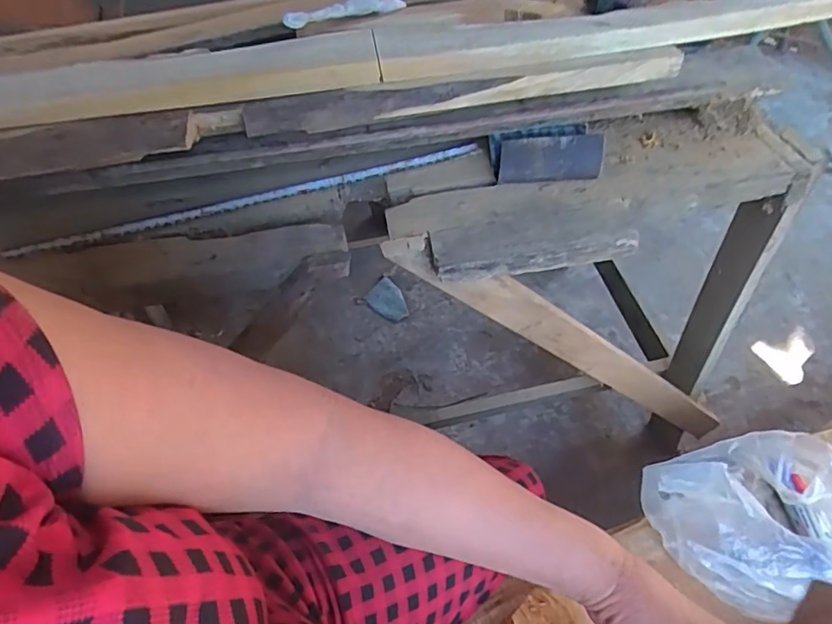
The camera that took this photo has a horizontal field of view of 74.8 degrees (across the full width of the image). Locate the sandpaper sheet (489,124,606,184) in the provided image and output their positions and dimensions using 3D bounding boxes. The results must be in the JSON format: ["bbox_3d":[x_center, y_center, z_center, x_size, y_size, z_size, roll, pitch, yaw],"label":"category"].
[{"bbox_3d":[0.130,-0.159,0.546,0.106,0.037,0.053,-5,47,-1],"label":"sandpaper sheet"}]

